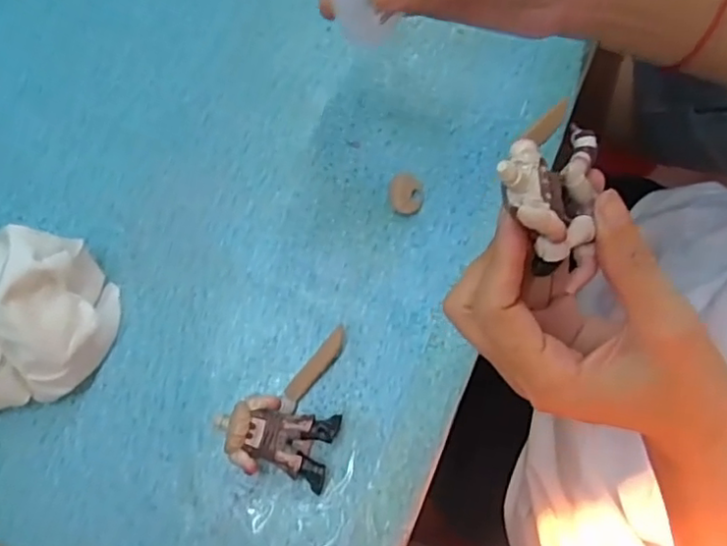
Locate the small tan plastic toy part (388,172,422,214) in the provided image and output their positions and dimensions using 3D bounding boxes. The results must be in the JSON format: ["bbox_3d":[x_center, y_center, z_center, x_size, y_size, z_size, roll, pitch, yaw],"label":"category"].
[{"bbox_3d":[0.024,-0.045,0.353,0.018,0.004,0.024,4,75,0],"label":"small tan plastic toy part"}]

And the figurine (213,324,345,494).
[{"bbox_3d":[-0.038,0.062,0.310,0.056,0.023,0.075,16,76,3],"label":"figurine"}]

